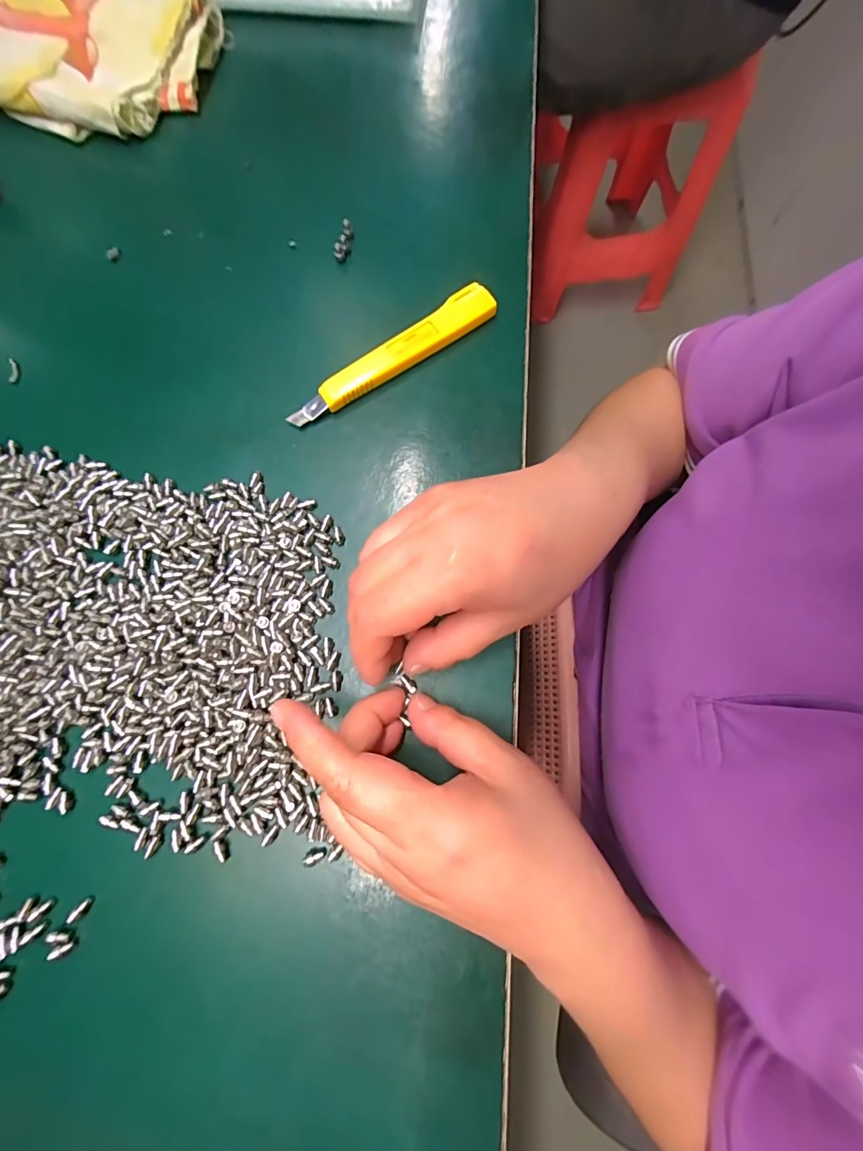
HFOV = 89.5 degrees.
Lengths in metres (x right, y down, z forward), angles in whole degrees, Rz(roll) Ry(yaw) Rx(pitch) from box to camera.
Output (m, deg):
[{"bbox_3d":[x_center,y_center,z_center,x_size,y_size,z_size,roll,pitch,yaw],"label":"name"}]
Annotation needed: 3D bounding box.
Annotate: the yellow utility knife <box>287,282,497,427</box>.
[{"bbox_3d":[-0.022,-0.124,0.250,0.131,0.014,0.020,-35,81,-5],"label":"yellow utility knife"}]

